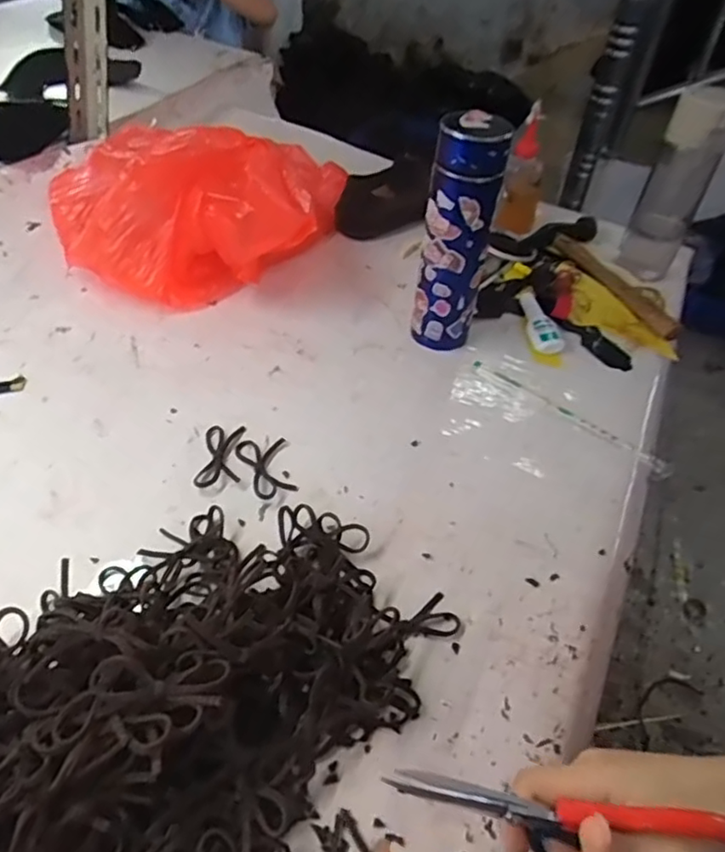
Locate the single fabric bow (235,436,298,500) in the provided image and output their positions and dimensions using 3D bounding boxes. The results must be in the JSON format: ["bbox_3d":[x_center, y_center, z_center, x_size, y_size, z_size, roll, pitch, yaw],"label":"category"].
[{"bbox_3d":[-0.084,0.034,0.523,0.043,0.004,0.069,-9,47,-14],"label":"single fabric bow"}]

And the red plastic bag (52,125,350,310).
[{"bbox_3d":[-0.199,-0.225,0.661,0.328,0.163,0.147,19,47,12],"label":"red plastic bag"}]

